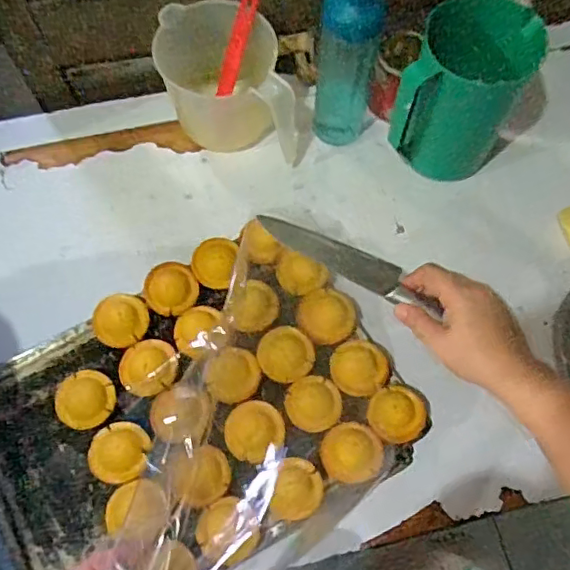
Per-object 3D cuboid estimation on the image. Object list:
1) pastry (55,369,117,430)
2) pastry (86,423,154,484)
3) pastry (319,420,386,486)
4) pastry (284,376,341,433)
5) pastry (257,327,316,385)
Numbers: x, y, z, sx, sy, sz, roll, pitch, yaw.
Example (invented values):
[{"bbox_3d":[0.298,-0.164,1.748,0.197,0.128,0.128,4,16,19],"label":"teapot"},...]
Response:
[{"bbox_3d":[-0.223,0.132,0.642,0.061,0.038,0.061,0,67,1],"label":"pastry"},{"bbox_3d":[-0.179,0.183,0.620,0.061,0.028,0.061,0,67,1],"label":"pastry"},{"bbox_3d":[0.072,0.180,0.611,0.064,0.020,0.062,0,67,1],"label":"pastry"},{"bbox_3d":[0.032,0.134,0.636,0.061,0.016,0.058,0,67,1],"label":"pastry"},{"bbox_3d":[0.001,0.079,0.654,0.062,0.017,0.065,0,67,1],"label":"pastry"}]

